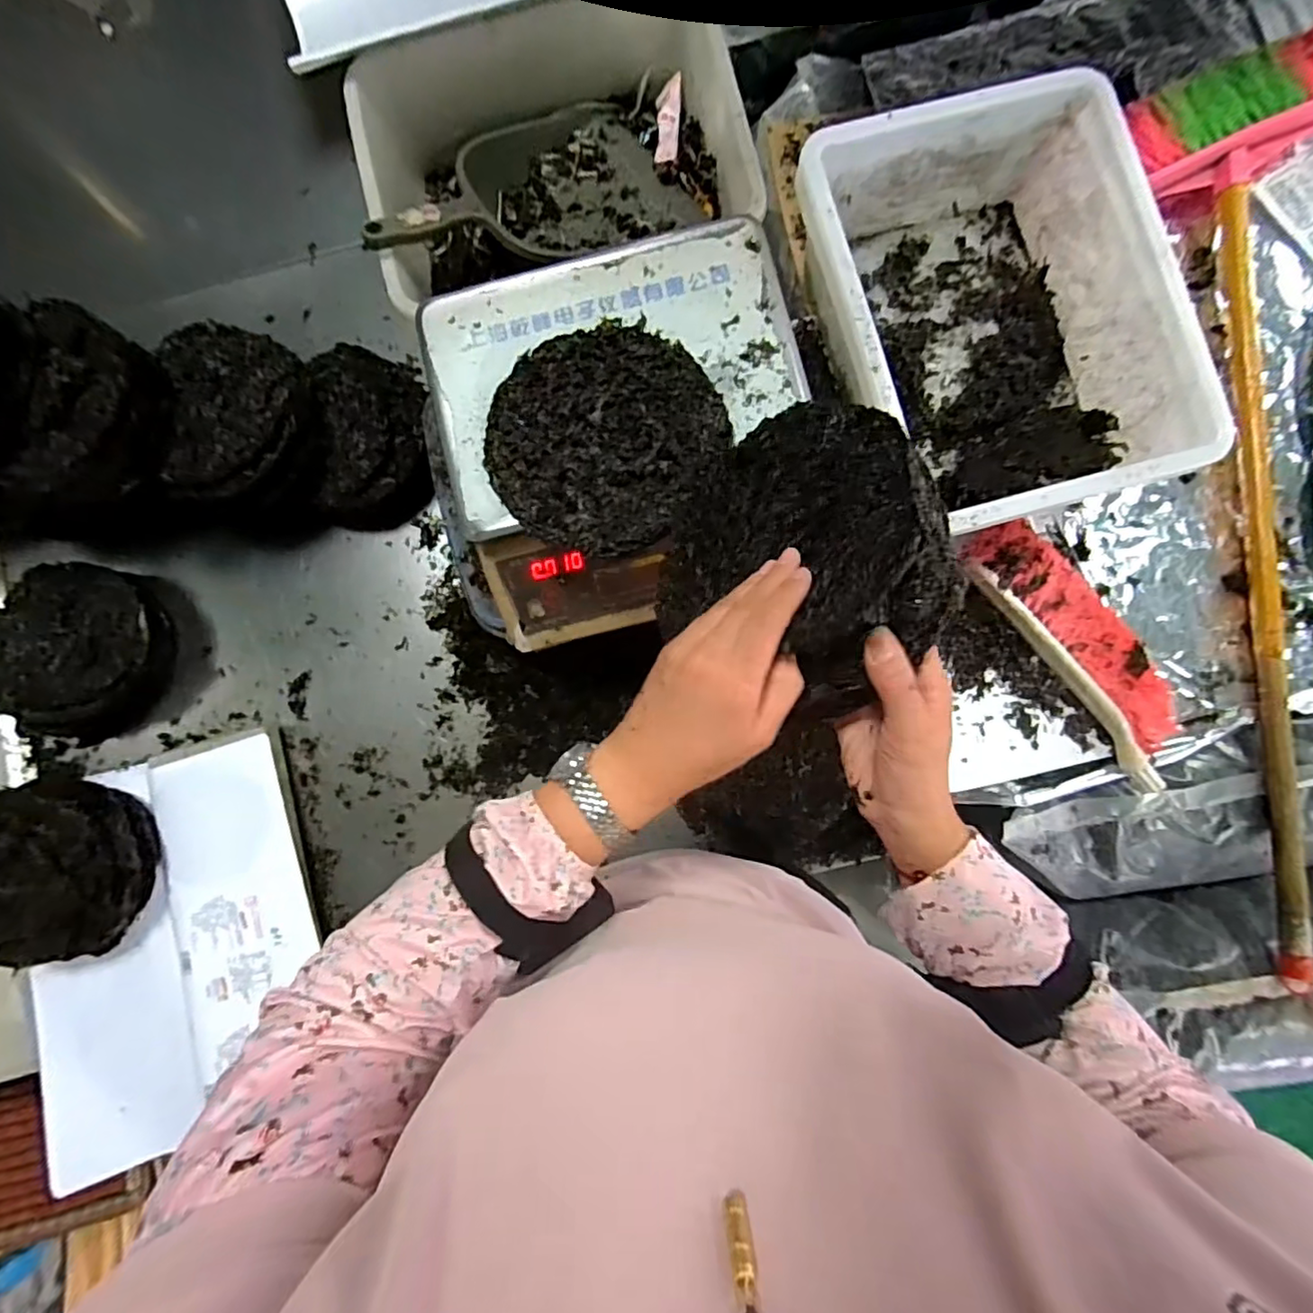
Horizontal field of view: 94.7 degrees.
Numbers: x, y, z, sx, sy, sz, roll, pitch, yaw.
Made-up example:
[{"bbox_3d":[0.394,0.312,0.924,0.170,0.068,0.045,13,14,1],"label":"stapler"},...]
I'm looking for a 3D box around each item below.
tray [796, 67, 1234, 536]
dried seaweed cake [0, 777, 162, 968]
[{"bbox_3d":[0.301,-0.298,0.570,0.276,0.139,0.359,-14,84,1],"label":"tray"},{"bbox_3d":[-0.716,0.255,0.733,0.193,0.090,0.203,0,85,2],"label":"dried seaweed cake"}]

